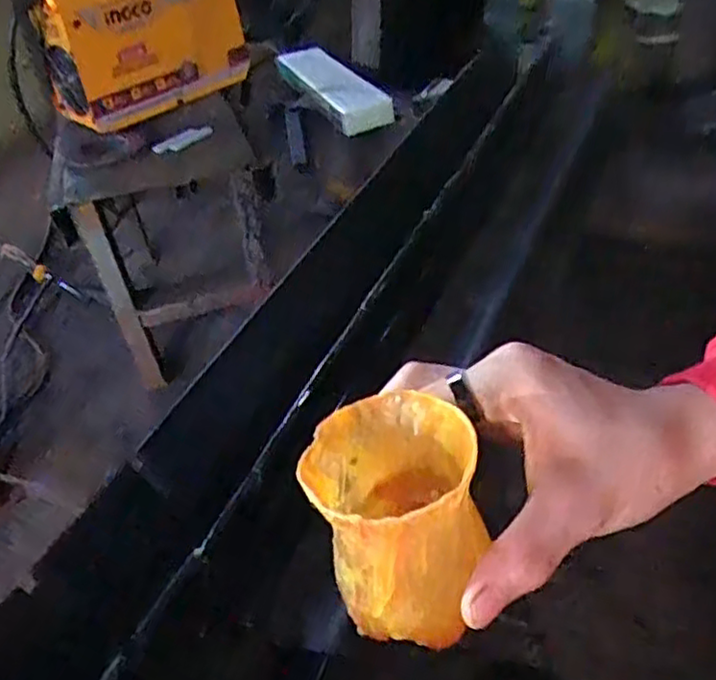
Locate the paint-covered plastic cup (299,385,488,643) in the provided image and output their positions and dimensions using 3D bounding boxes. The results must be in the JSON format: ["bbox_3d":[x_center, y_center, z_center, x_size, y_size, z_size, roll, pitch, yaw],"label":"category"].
[{"bbox_3d":[0.014,0.063,0.242,0.056,0.060,0.067,-13,40,-7],"label":"paint-covered plastic cup"}]

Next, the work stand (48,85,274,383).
[{"bbox_3d":[-0.230,-0.142,0.909,0.243,0.270,0.227,-15,40,-7],"label":"work stand"}]

